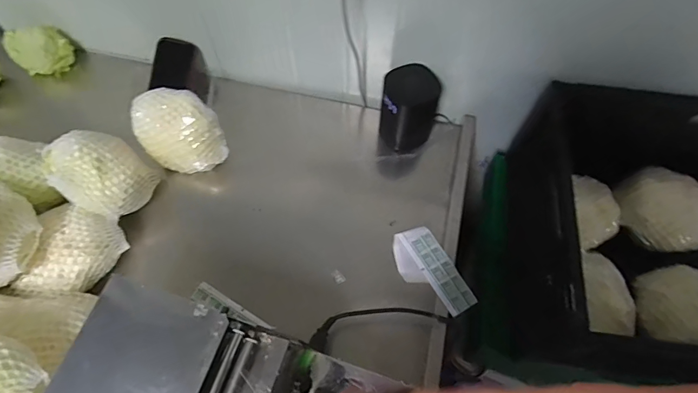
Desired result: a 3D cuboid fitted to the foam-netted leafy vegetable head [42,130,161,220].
[{"bbox_3d":[-0.430,-0.041,0.738,0.138,0.129,0.135,0,63,-1],"label":"foam-netted leafy vegetable head"}]

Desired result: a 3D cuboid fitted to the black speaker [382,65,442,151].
[{"bbox_3d":[0.116,-0.174,0.816,0.101,0.159,0.107,0,63,-1],"label":"black speaker"}]

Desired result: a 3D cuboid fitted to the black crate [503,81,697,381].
[{"bbox_3d":[0.625,0.068,0.685,0.693,0.215,0.433,3,63,1],"label":"black crate"}]

